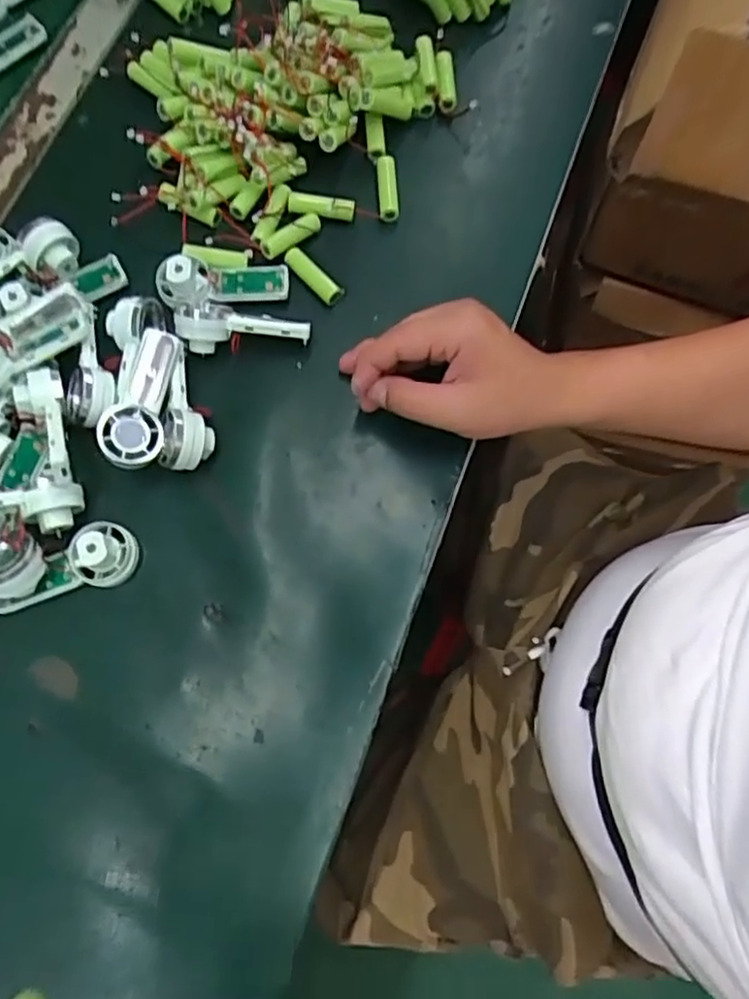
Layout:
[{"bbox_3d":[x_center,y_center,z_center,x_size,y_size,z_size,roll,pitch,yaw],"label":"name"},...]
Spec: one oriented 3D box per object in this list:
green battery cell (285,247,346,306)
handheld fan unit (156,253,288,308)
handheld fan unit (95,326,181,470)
[{"bbox_3d":[-0.045,-0.165,0.507,0.016,0.018,0.052,-43,77,-12],"label":"green battery cell"},{"bbox_3d":[-0.108,-0.159,0.489,0.091,0.023,0.029,-3,72,-1],"label":"handheld fan unit"},{"bbox_3d":[-0.157,-0.066,0.460,0.038,0.031,0.093,14,76,-20],"label":"handheld fan unit"}]

